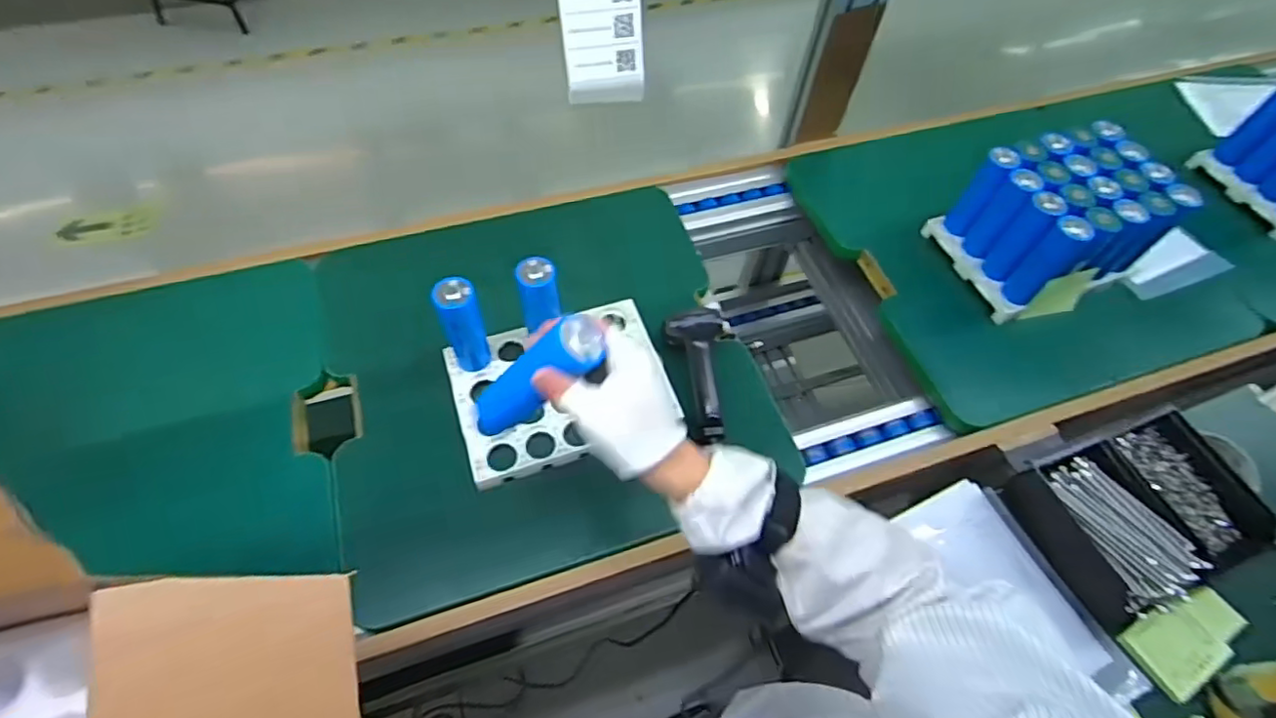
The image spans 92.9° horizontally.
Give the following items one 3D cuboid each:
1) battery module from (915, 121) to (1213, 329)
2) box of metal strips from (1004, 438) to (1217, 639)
[{"bbox_3d":[0.531,-0.178,0.771,0.208,0.137,0.170,-17,61,-13],"label":"battery module"},{"bbox_3d":[0.487,0.171,0.631,0.099,0.078,0.161,-15,60,-12],"label":"box of metal strips"}]

